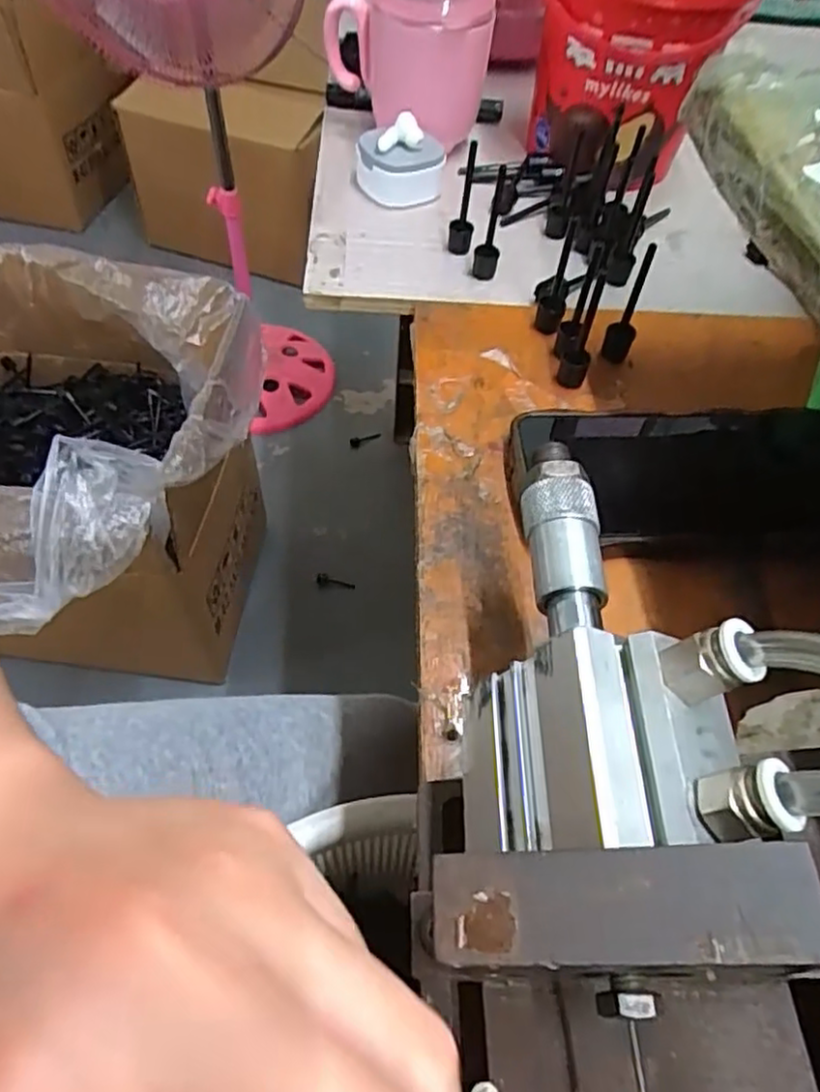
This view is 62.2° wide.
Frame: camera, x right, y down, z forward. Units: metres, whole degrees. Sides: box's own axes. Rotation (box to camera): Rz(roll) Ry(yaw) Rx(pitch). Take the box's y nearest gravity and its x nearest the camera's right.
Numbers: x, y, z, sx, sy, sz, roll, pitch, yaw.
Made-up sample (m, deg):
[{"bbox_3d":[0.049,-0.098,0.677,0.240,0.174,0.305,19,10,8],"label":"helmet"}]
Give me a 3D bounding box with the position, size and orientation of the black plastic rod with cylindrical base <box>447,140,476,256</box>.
[{"bbox_3d":[0.033,-0.204,0.403,0.014,0.067,0.014,8,55,0],"label":"black plastic rod with cylindrical base"}]

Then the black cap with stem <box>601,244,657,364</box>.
[{"bbox_3d":[0.112,-0.121,0.344,0.014,0.062,0.012,20,56,9],"label":"black cap with stem"}]

